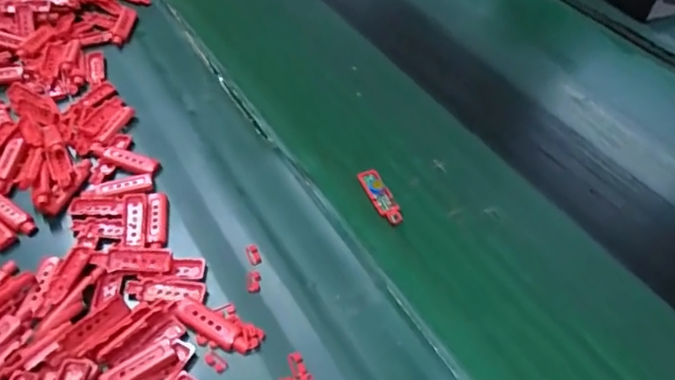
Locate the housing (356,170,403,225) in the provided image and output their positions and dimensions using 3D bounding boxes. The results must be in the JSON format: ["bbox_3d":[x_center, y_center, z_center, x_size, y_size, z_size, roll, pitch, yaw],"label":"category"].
[{"bbox_3d":[0.033,0.006,0.434,0.015,0.012,0.058,-19,51,-15],"label":"housing"}]

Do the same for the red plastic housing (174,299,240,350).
[{"bbox_3d":[-0.083,0.084,0.355,0.045,0.005,0.016,30,53,6],"label":"red plastic housing"}]

